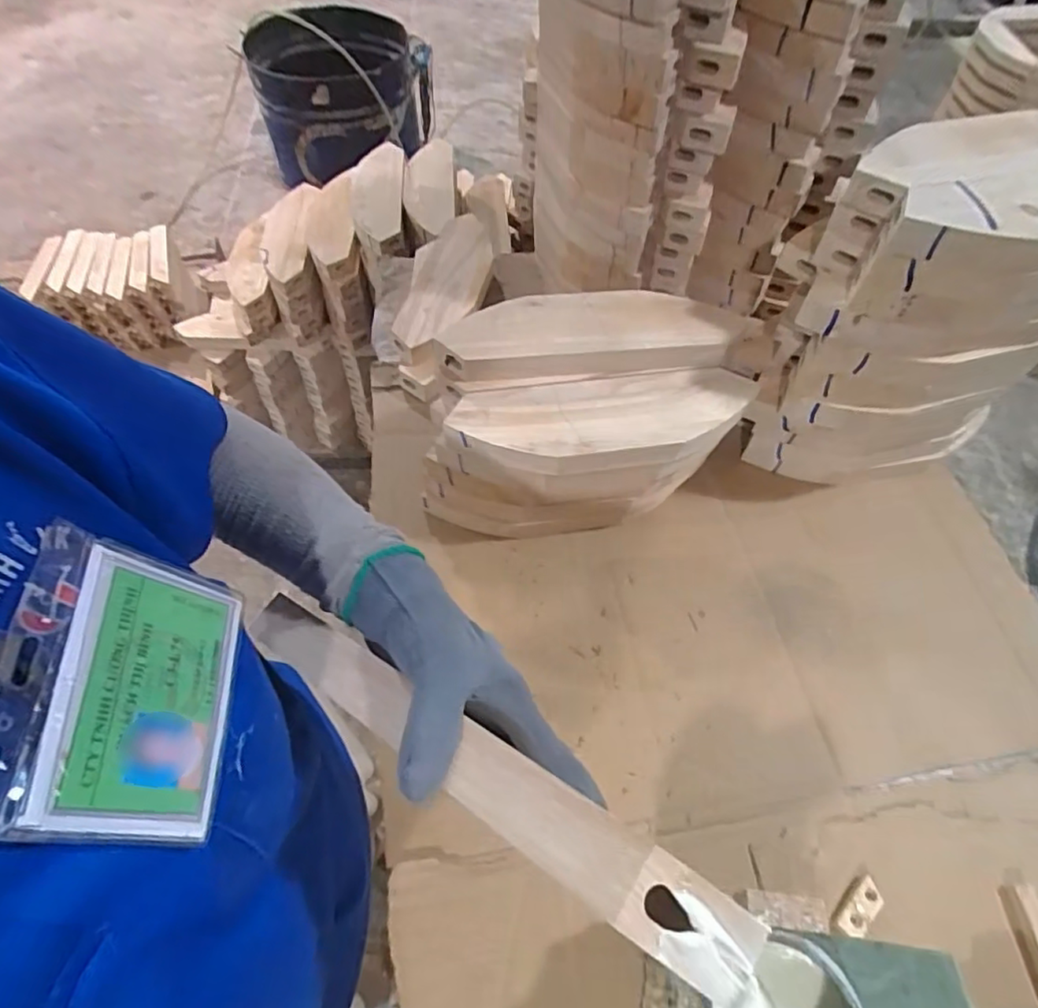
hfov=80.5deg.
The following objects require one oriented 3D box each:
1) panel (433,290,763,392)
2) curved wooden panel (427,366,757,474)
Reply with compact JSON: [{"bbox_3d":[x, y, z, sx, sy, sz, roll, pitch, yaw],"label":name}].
[{"bbox_3d":[0.077,-0.184,0.656,0.322,0.032,0.100,-7,57,-5],"label":"panel"},{"bbox_3d":[0.082,-0.089,0.638,0.324,0.035,0.118,-1,57,-1],"label":"curved wooden panel"}]

